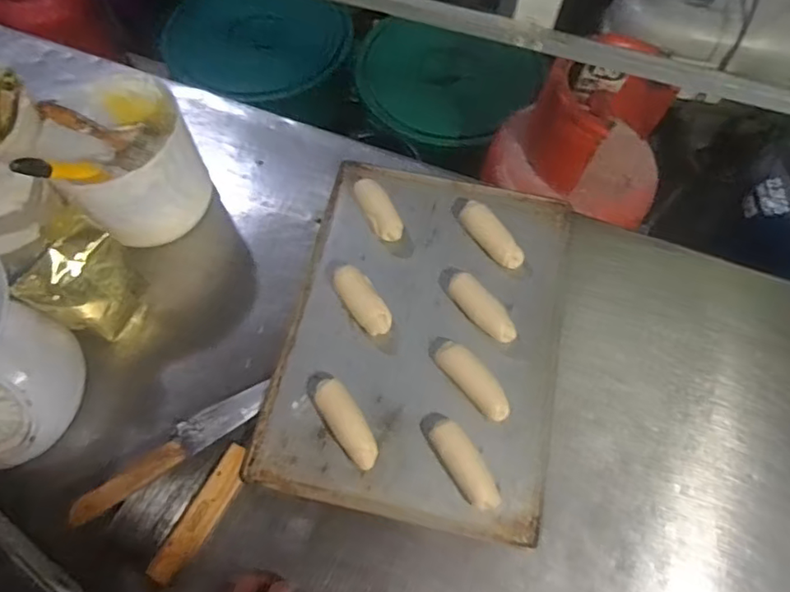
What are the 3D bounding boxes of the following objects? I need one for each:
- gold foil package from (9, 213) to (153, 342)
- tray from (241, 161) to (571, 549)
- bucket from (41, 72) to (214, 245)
[{"bbox_3d":[-0.351,-0.012,0.656,0.053,0.140,0.107,10,65,3],"label":"gold foil package"},{"bbox_3d":[0.040,0.031,0.697,0.328,0.042,0.445,12,65,4],"label":"tray"},{"bbox_3d":[-0.330,-0.162,0.714,0.151,0.143,0.154,1,65,-1],"label":"bucket"}]

